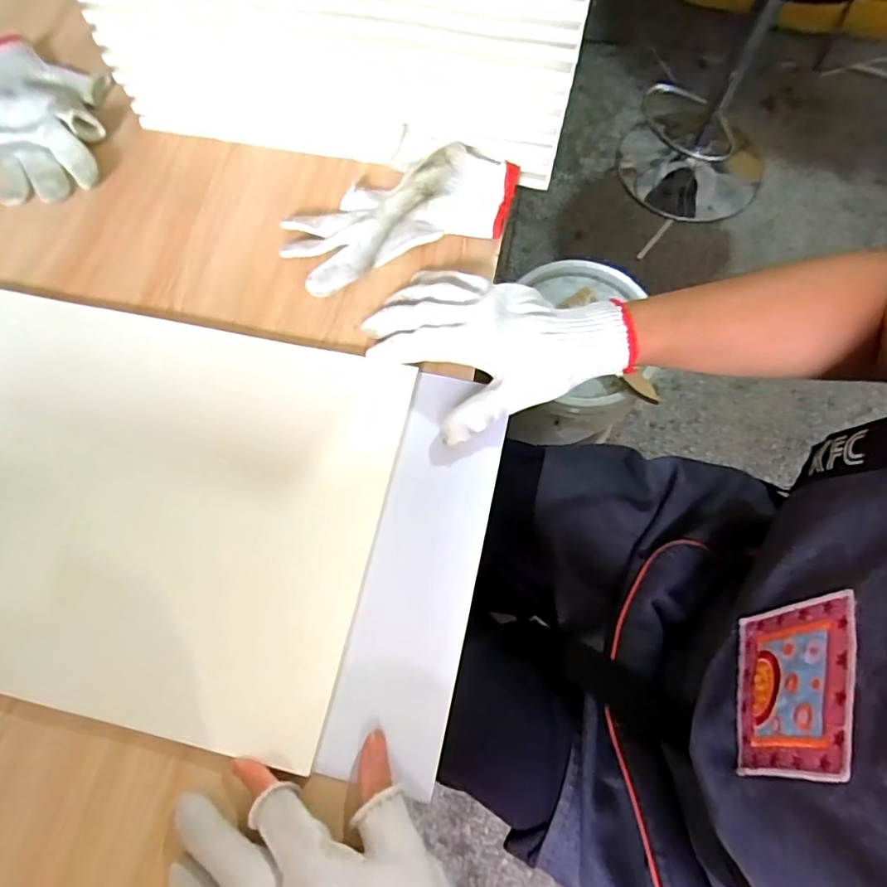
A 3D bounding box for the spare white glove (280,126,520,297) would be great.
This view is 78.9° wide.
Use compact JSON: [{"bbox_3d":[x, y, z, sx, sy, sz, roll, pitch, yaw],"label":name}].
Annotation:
[{"bbox_3d":[-0.033,-0.191,0.430,0.196,0.038,0.107,-22,71,-7],"label":"spare white glove"}]

